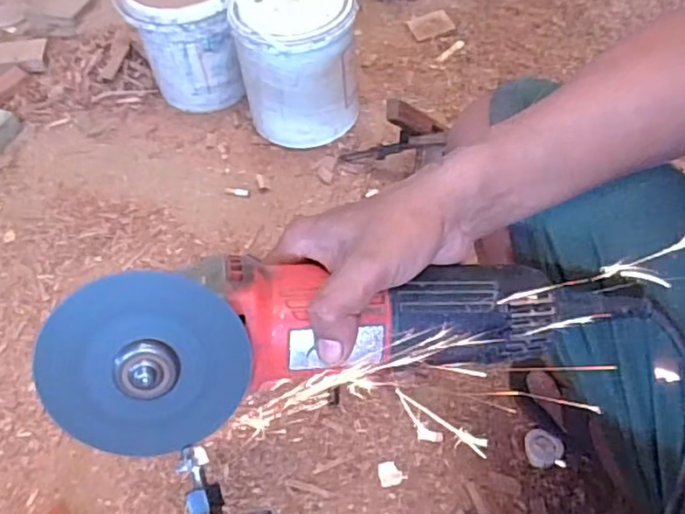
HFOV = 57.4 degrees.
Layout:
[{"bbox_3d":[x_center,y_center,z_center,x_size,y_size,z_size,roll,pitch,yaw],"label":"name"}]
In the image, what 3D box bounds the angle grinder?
[{"bbox_3d":[0.019,0.029,0.326,0.316,0.070,0.074,-5,51,-17],"label":"angle grinder"}]

